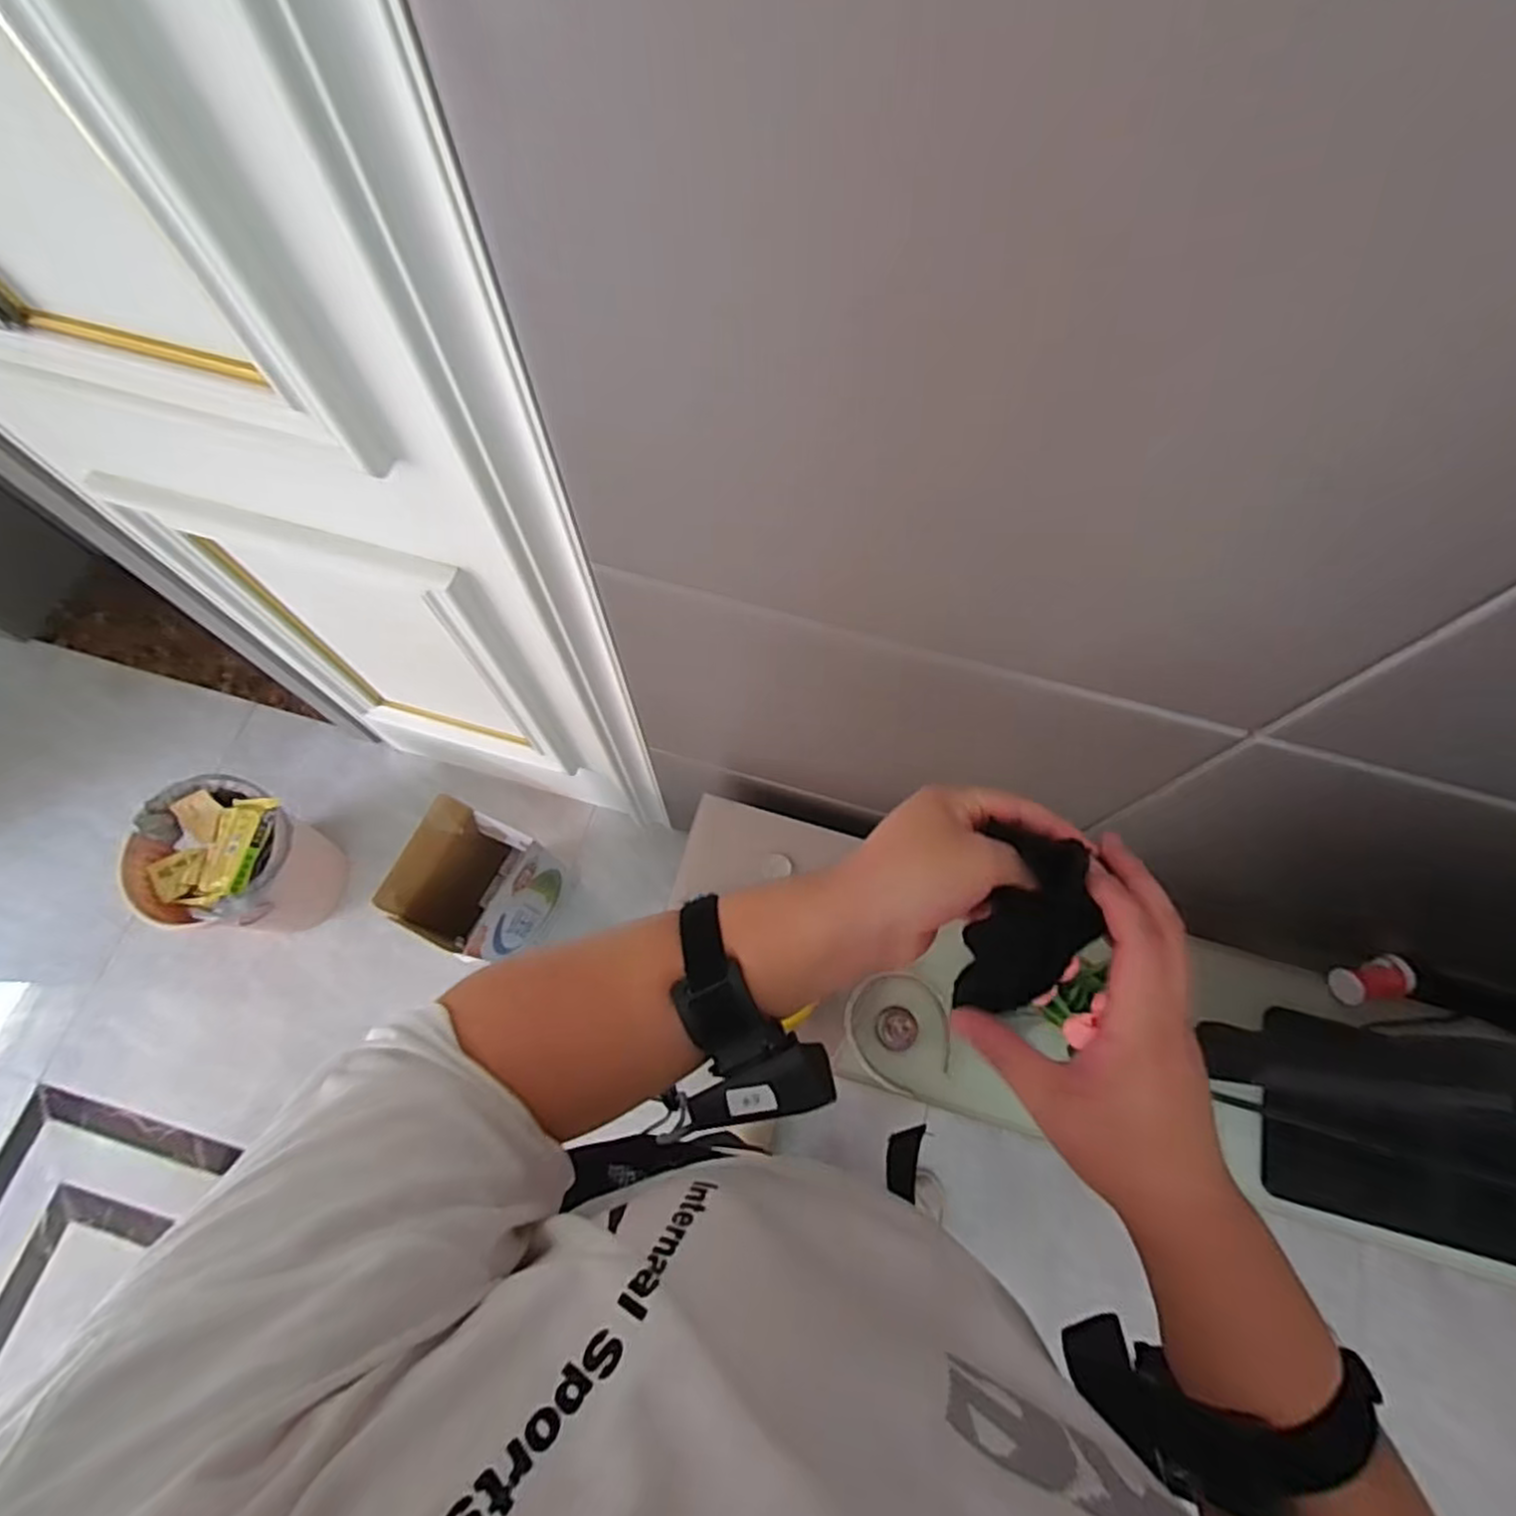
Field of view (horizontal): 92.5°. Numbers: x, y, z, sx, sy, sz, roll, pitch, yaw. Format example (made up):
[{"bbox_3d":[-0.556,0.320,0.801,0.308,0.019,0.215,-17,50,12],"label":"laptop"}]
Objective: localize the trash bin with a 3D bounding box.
[{"bbox_3d":[-0.900,0.191,1.297,0.216,0.290,0.232,0,70,-1],"label":"trash bin"}]

